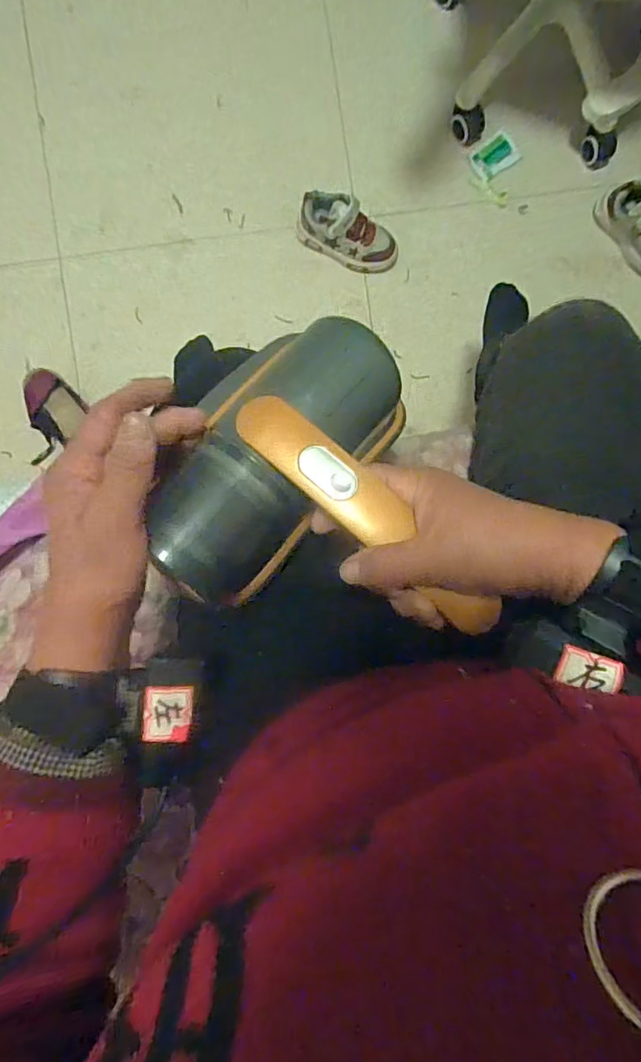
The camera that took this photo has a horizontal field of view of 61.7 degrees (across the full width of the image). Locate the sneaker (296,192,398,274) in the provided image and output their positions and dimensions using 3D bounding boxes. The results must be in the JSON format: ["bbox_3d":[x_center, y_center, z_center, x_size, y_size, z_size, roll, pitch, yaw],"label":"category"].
[{"bbox_3d":[0.053,-0.565,1.021,0.196,0.084,0.081,21,87,-2],"label":"sneaker"}]

